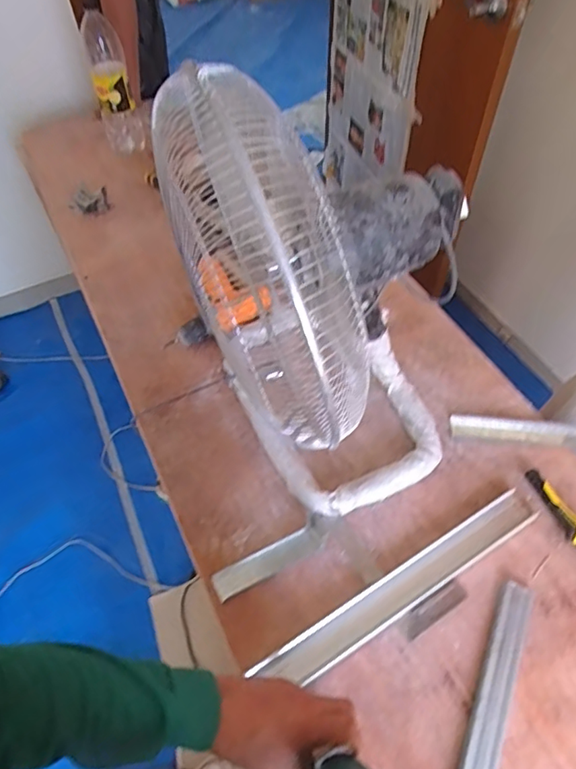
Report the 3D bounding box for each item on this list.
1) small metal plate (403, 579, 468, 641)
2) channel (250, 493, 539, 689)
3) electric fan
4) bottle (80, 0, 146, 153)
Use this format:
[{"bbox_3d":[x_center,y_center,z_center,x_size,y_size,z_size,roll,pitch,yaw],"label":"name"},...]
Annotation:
[{"bbox_3d":[0.200,0.305,0.713,0.101,0.007,0.028,-29,59,-17],"label":"small metal plate"},{"bbox_3d":[0.162,0.274,0.712,0.430,0.019,0.052,-28,59,-16],"label":"channel"},{"bbox_3d":[0.054,-0.128,0.674,0.266,0.539,0.395,-24,58,-14],"label":"electric fan"},{"bbox_3d":[-0.402,-0.683,1.190,0.087,0.291,0.103,-17,56,-11],"label":"bottle"}]

